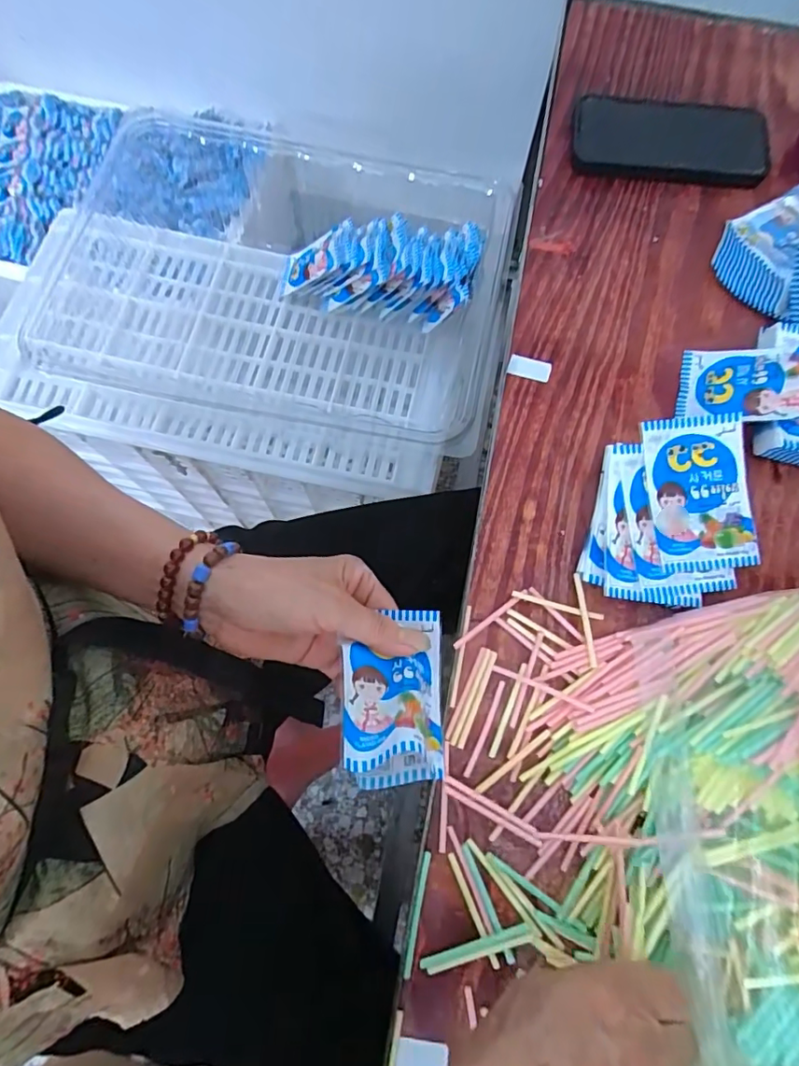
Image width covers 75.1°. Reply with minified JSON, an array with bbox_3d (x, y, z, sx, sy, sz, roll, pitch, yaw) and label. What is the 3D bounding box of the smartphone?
[{"bbox_3d":[0.235,-0.339,0.450,0.165,0.017,0.078,12,74,4],"label":"smartphone"}]

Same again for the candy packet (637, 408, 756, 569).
[{"bbox_3d":[0.203,-0.027,0.352,0.066,0.008,0.102,-6,85,0],"label":"candy packet"}]

